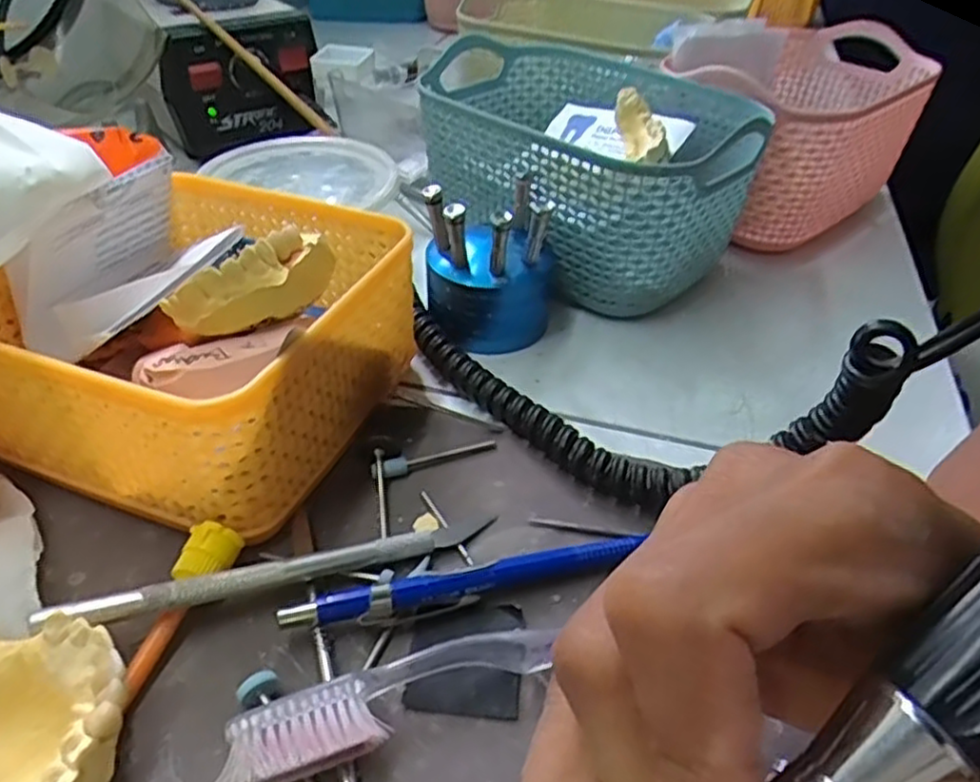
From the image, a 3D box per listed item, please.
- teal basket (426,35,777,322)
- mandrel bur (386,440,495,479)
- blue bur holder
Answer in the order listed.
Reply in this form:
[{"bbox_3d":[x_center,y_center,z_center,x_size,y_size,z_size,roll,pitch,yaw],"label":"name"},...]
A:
[{"bbox_3d":[0.049,-0.121,0.394,0.178,0.080,0.130,32,48,31],"label":"teal basket"},{"bbox_3d":[-0.019,0.024,0.275,0.045,0.007,0.006,-17,43,-22],"label":"mandrel bur"},{"bbox_3d":[0.002,-0.062,0.332,0.060,0.066,0.055,1,39,-3],"label":"blue bur holder"}]

